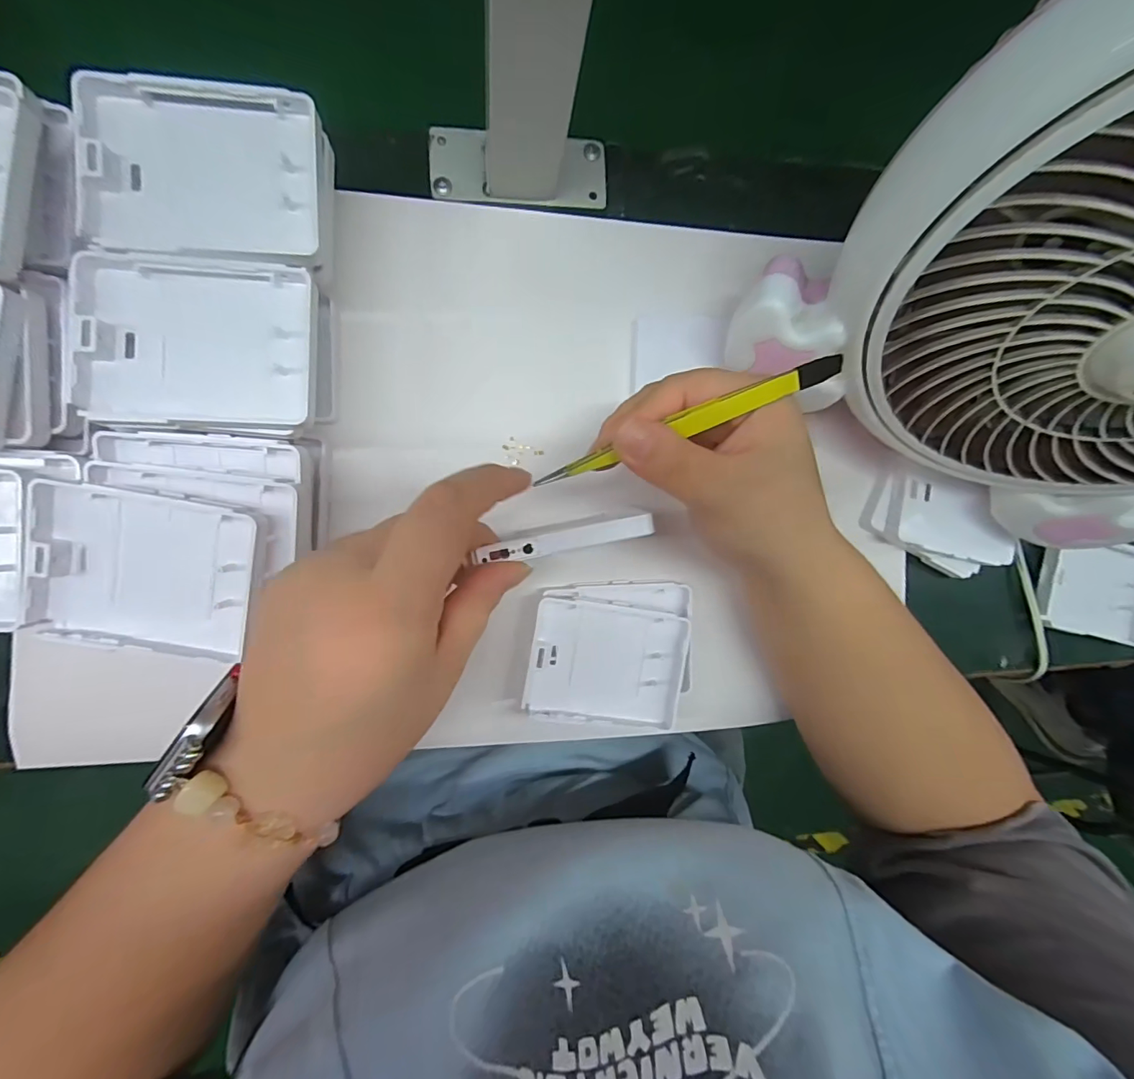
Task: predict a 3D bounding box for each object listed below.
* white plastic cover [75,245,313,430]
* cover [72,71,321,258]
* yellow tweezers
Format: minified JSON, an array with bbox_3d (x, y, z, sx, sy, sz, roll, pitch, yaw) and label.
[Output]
[{"bbox_3d":[-0.150,-0.080,0.196,0.089,0.010,0.063,0,90,-9],"label":"white plastic cover"},{"bbox_3d":[-0.148,-0.151,0.195,0.086,0.011,0.068,0,90,-9],"label":"cover"},{"bbox_3d":[0.049,-0.047,0.193,0.128,0.006,0.009,-22,93,1],"label":"yellow tweezers"}]

